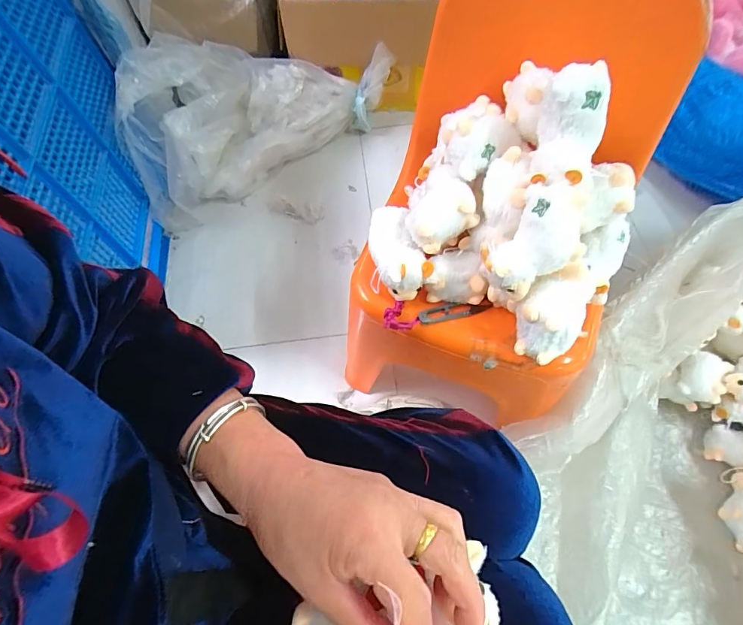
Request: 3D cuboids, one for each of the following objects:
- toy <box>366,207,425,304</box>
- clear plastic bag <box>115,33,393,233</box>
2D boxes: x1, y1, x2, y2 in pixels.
[{"bbox_3d":[0.029,-0.081,0.534,0.062,0.047,0.122,-9,64,-1],"label":"toy"},{"bbox_3d":[-0.259,-0.487,0.981,0.635,0.290,0.251,-25,65,-9],"label":"clear plastic bag"}]

